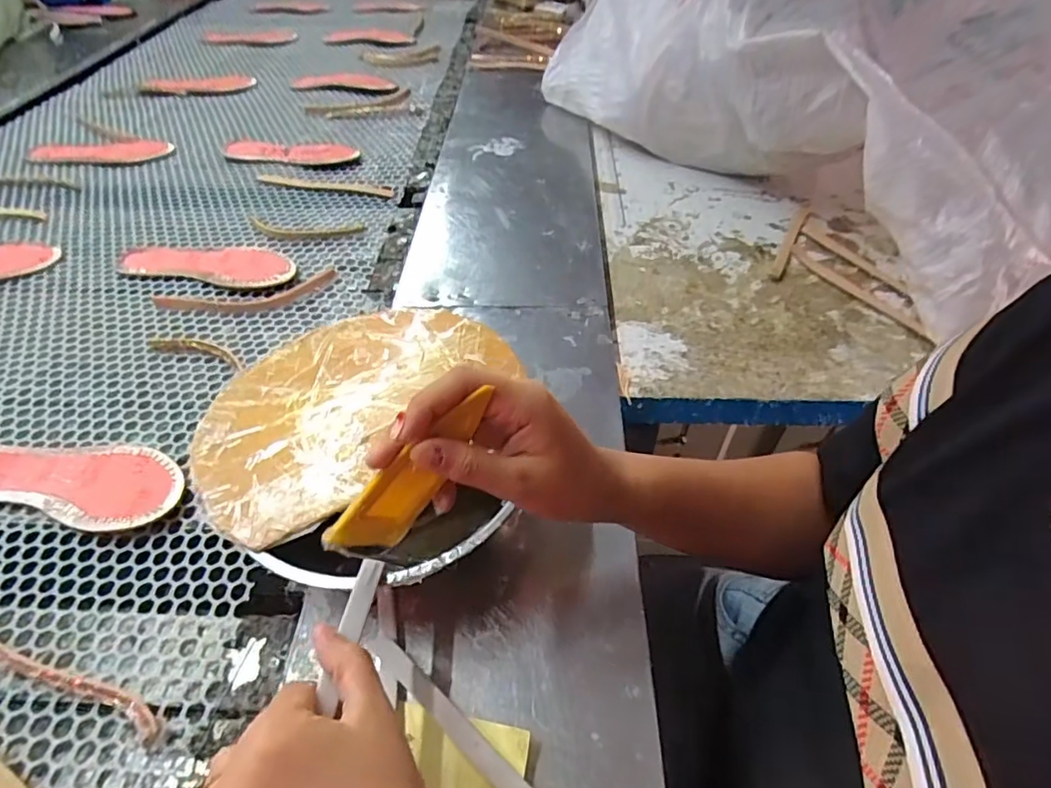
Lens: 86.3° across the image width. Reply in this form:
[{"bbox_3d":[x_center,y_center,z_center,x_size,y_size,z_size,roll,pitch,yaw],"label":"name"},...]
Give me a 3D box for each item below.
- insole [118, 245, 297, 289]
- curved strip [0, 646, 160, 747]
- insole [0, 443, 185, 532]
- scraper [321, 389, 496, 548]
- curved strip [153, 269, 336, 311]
[{"bbox_3d":[-0.399,-0.169,0.713,0.232,0.012,0.086,10,48,11],"label":"insole"},{"bbox_3d":[-0.335,0.185,0.386,0.215,0.013,0.025,17,50,17],"label":"curved strip"},{"bbox_3d":[-0.401,0.071,0.488,0.224,0.012,0.081,8,48,9],"label":"insole"},{"bbox_3d":[-0.058,0.045,0.293,0.033,0.125,0.006,33,22,-28],"label":"scraper"},{"bbox_3d":[-0.334,-0.115,0.668,0.206,0.005,0.061,-12,48,-10],"label":"curved strip"}]

